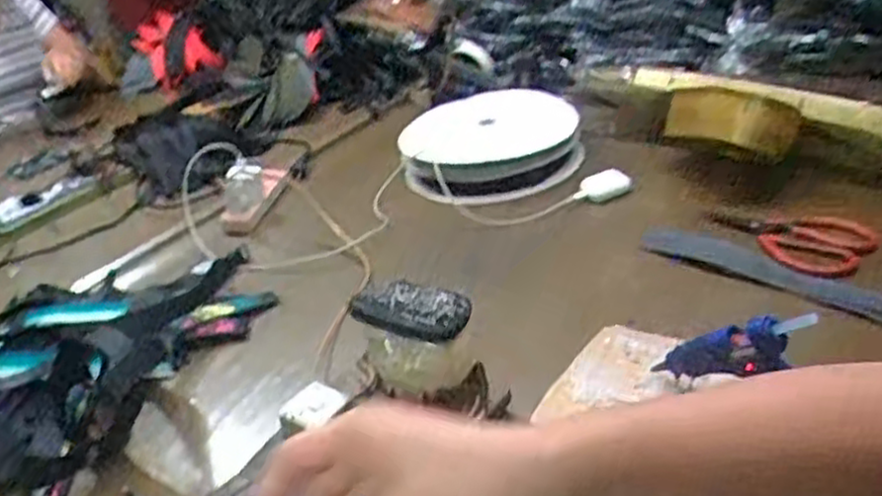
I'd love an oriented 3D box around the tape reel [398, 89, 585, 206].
[{"bbox_3d":[0.072,-0.140,1.096,0.251,0.080,0.215,-10,29,3],"label":"tape reel"}]

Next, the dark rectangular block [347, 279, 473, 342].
[{"bbox_3d":[-0.025,0.050,0.631,0.100,0.025,0.043,10,36,33],"label":"dark rectangular block"}]

